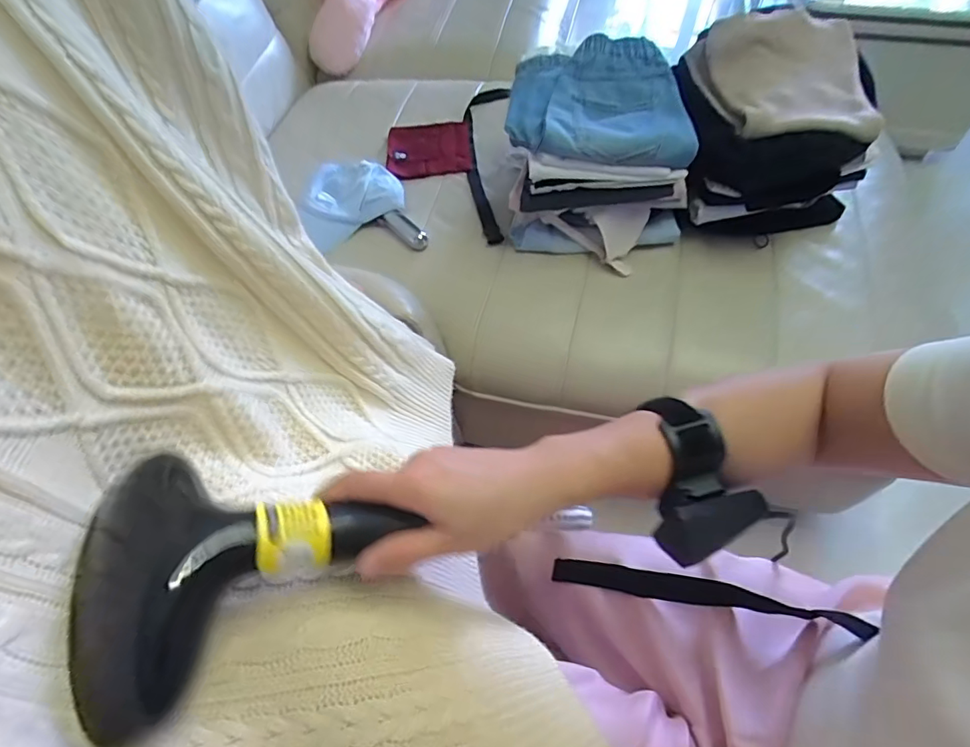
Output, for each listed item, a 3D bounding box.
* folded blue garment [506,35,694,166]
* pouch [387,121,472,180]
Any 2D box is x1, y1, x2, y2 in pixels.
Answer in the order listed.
[{"bbox_3d":[0.175,-0.422,0.803,0.271,0.087,0.199,5,56,6],"label":"folded blue garment"},{"bbox_3d":[-0.119,-0.477,1.108,0.174,0.026,0.187,-4,56,0],"label":"pouch"}]

